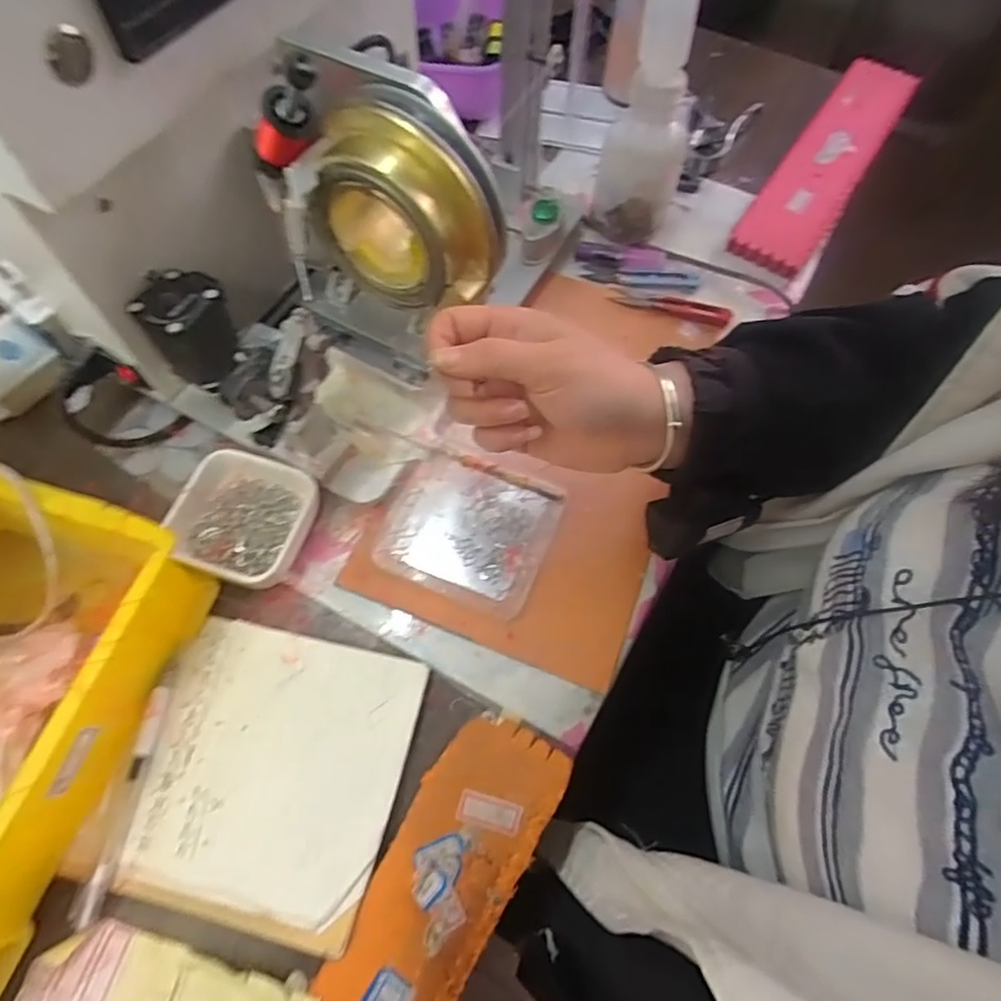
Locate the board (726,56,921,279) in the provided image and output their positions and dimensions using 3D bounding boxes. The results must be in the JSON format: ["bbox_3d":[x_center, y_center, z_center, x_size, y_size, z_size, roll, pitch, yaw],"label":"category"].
[{"bbox_3d":[0.328,-0.340,0.605,0.071,0.026,0.343,31,66,14],"label":"board"}]

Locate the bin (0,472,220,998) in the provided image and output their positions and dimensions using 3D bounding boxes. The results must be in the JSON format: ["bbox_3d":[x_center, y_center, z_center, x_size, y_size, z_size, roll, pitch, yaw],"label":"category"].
[{"bbox_3d":[-0.291,0.112,0.320,0.168,0.079,0.242,16,63,7],"label":"bin"}]

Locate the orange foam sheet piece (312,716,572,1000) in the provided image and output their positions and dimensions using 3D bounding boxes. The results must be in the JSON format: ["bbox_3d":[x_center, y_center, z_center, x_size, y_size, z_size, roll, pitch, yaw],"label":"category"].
[{"bbox_3d":[-0.036,0.207,0.316,0.068,0.008,0.190,28,65,13],"label":"orange foam sheet piece"}]

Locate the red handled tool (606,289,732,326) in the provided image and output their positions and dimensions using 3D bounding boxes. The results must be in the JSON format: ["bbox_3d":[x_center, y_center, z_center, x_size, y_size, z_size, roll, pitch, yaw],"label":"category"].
[{"bbox_3d":[0.143,-0.164,0.515,0.099,0.005,0.020,14,63,6],"label":"red handled tool"}]

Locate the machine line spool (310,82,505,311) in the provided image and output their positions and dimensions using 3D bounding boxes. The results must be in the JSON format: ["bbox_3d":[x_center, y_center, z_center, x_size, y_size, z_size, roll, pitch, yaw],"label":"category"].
[{"bbox_3d":[-0.054,-0.160,0.332,0.109,0.094,0.047,31,66,12],"label":"machine line spool"}]

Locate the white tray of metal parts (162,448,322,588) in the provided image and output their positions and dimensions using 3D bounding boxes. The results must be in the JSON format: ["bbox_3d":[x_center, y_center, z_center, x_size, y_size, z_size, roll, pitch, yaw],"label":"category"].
[{"bbox_3d":[-0.169,0.013,0.403,0.081,0.032,0.083,17,63,7],"label":"white tray of metal parts"}]

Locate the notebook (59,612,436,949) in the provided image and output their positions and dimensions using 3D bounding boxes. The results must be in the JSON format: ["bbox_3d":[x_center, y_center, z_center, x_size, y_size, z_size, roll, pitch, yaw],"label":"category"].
[{"bbox_3d":[-0.136,0.149,0.344,0.152,0.012,0.149,12,63,5],"label":"notebook"}]

